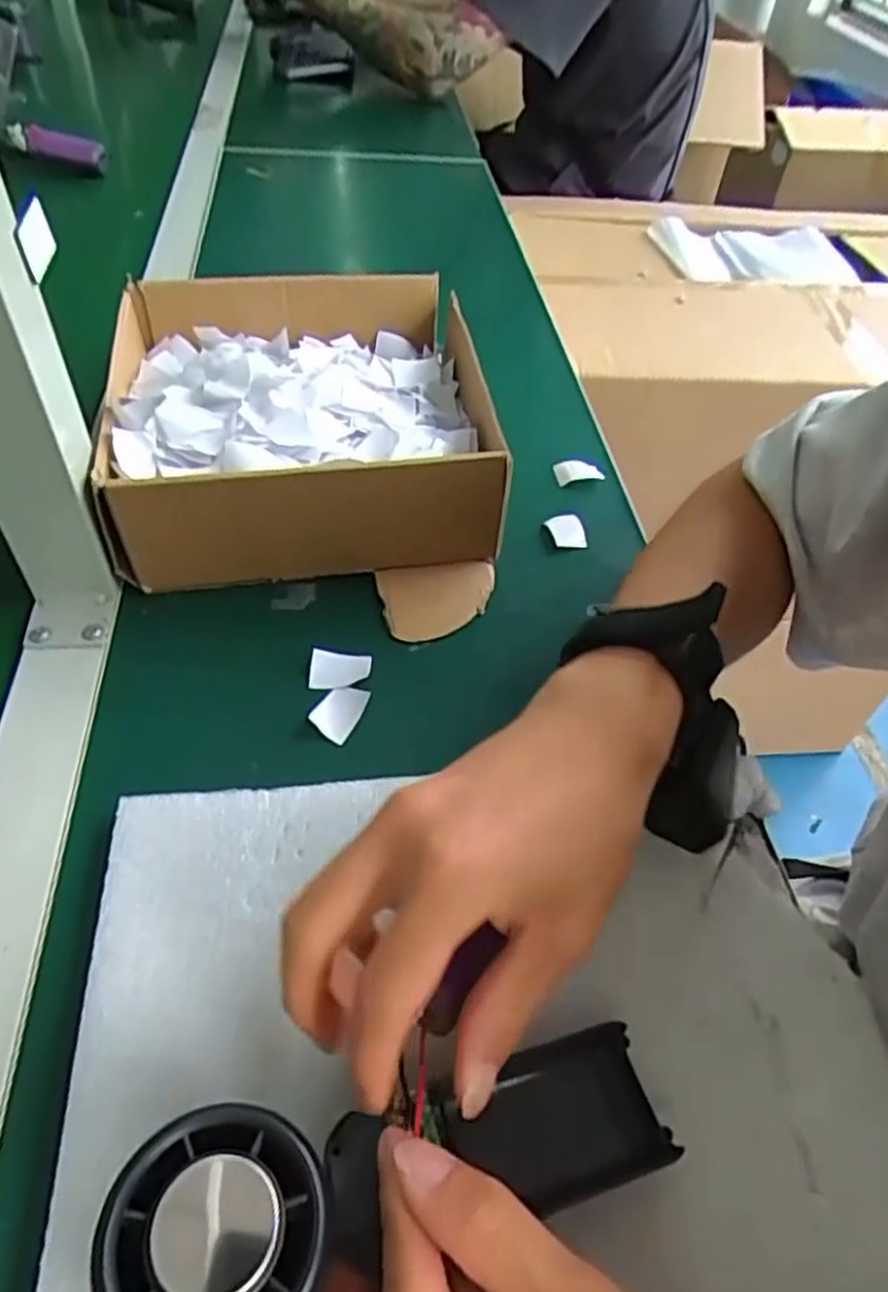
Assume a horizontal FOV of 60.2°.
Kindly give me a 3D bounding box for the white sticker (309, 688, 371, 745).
[{"bbox_3d":[-0.049,0.030,0.362,0.020,0.004,0.029,20,50,13],"label":"white sticker"}]

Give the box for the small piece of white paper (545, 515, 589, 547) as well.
[{"bbox_3d":[0.074,-0.070,0.463,0.022,0.006,0.029,-7,49,-11],"label":"small piece of white paper"}]

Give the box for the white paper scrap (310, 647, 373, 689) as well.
[{"bbox_3d":[-0.051,0.010,0.378,0.030,0.007,0.020,-4,49,-9],"label":"white paper scrap"}]

